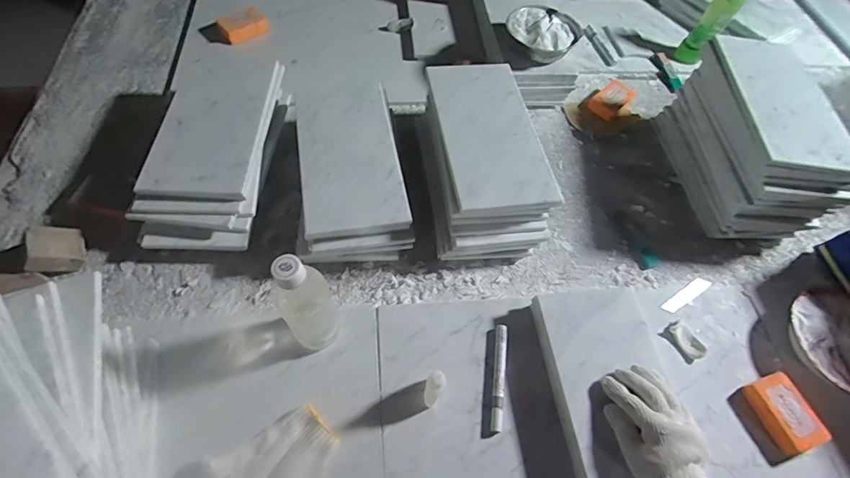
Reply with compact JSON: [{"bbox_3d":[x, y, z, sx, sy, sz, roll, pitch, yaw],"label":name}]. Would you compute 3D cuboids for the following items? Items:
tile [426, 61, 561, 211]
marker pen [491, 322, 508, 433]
[{"bbox_3d":[0.101,-0.175,0.651,0.154,0.018,0.289,0,59,-12],"label":"tile"},{"bbox_3d":[0.103,0.190,0.575,0.017,0.016,0.142,9,60,2],"label":"marker pen"}]

